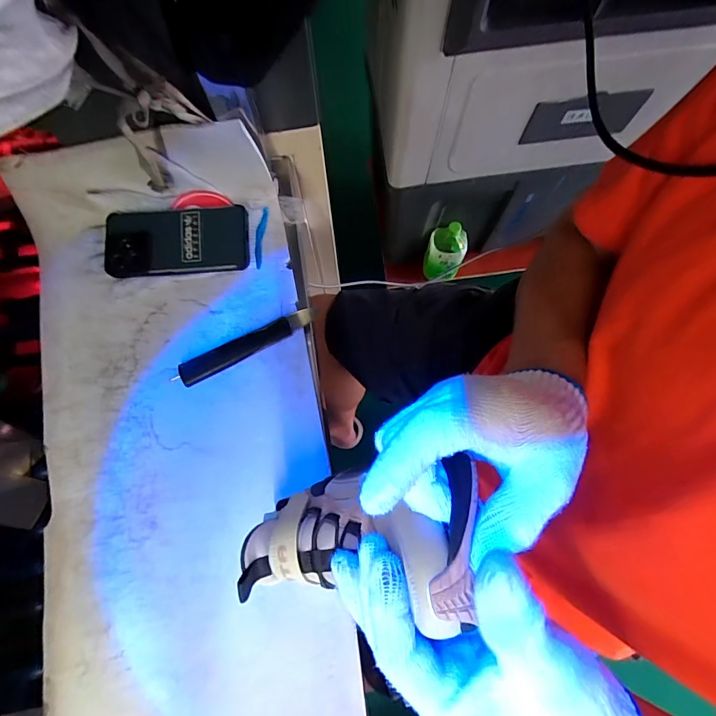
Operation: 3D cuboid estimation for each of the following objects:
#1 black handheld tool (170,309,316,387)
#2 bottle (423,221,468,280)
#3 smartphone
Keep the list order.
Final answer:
[{"bbox_3d":[-0.126,-0.015,0.461,0.161,0.014,0.026,-26,77,-7],"label":"black handheld tool"},{"bbox_3d":[0.224,-0.274,1.031,0.095,0.192,0.071,10,76,2],"label":"bottle"},{"bbox_3d":[-0.214,-0.138,0.477,0.163,0.013,0.079,-3,83,0],"label":"smartphone"}]

